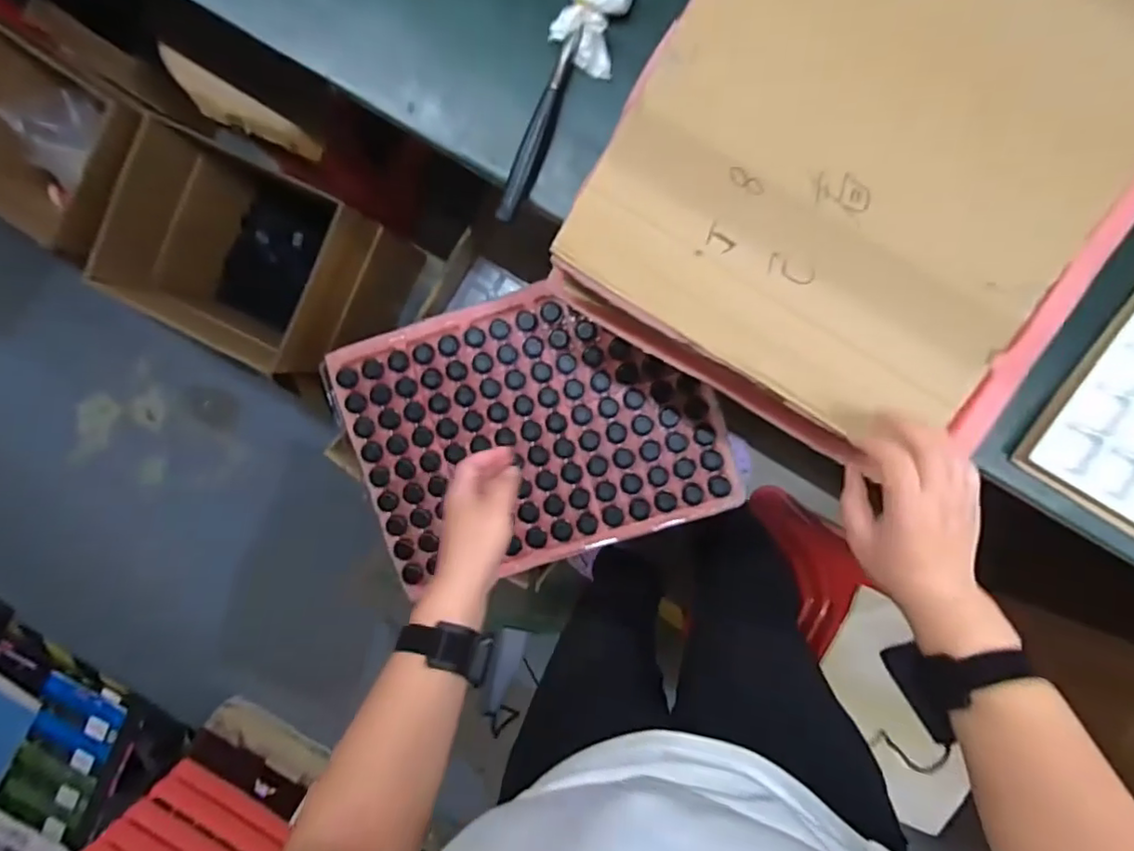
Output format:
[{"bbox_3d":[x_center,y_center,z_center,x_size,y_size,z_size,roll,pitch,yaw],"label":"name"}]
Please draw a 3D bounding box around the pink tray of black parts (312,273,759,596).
[{"bbox_3d":[-0.049,0.005,0.835,0.489,0.035,0.362,-17,95,8],"label":"pink tray of black parts"}]

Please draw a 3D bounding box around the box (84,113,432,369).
[{"bbox_3d":[-0.548,-0.287,1.136,0.388,0.364,0.333,26,99,2],"label":"box"}]

